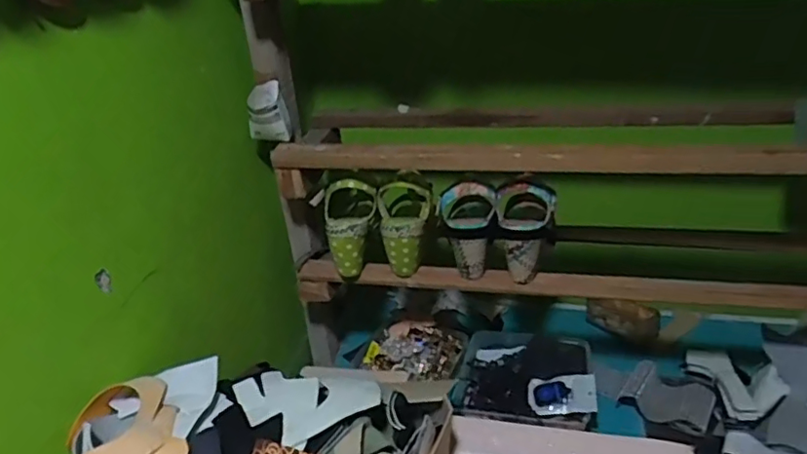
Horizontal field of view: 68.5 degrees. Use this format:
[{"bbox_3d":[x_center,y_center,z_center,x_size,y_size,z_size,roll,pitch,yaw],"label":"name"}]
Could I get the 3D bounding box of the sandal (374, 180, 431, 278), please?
[{"bbox_3d":[0.004,-0.001,0.867,0.075,0.128,0.077,-5,27,-2],"label":"sandal"}]

